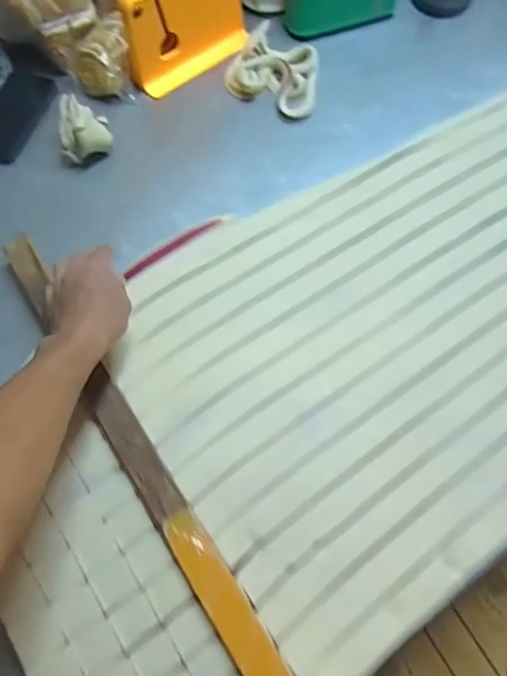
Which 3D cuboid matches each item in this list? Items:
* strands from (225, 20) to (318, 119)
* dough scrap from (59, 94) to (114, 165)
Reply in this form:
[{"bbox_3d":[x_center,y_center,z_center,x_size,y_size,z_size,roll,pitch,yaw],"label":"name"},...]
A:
[{"bbox_3d":[0.044,-0.449,0.772,0.151,0.021,0.159,23,69,9],"label":"strands"},{"bbox_3d":[-0.256,-0.311,0.692,0.075,0.060,0.079,0,67,0],"label":"dough scrap"}]

